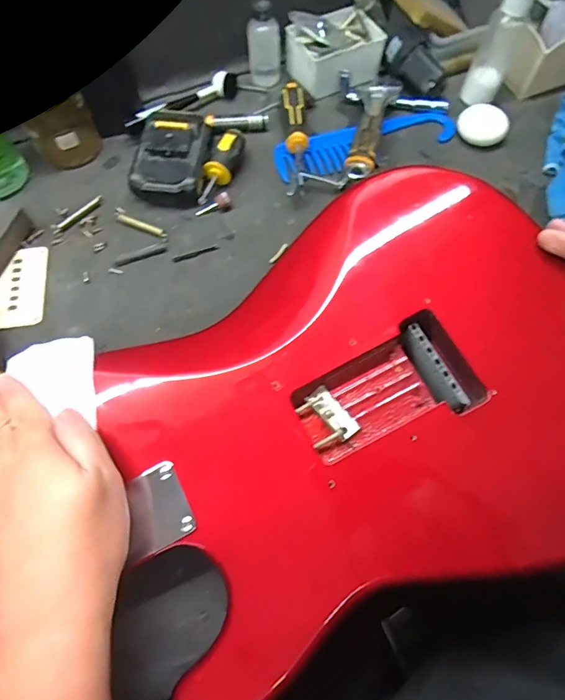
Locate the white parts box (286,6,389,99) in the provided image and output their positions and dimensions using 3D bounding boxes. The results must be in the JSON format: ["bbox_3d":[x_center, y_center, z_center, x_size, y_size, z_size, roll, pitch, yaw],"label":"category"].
[{"bbox_3d":[0.068,-0.370,0.529,0.107,0.042,0.087,-29,70,-12],"label":"white parts box"}]

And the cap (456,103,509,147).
[{"bbox_3d":[0.235,-0.264,0.501,0.055,0.020,0.055,0,67,-1],"label":"cap"}]

